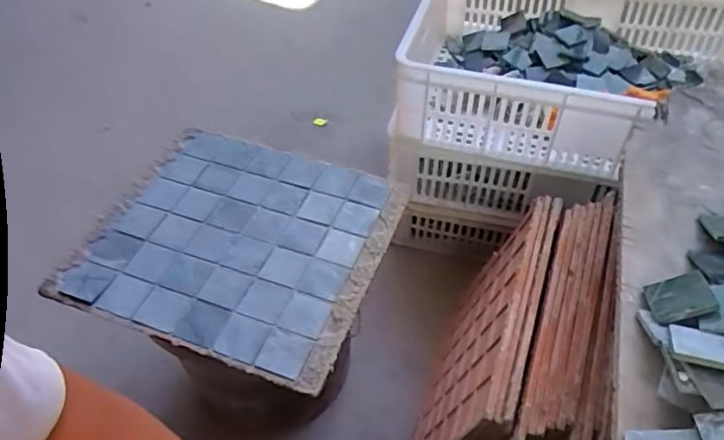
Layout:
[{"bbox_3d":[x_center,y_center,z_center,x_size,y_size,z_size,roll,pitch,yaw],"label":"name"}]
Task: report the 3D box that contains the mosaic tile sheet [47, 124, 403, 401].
[{"bbox_3d":[-0.154,0.023,0.723,0.343,0.013,0.318,18,55,10],"label":"mosaic tile sheet"}]

